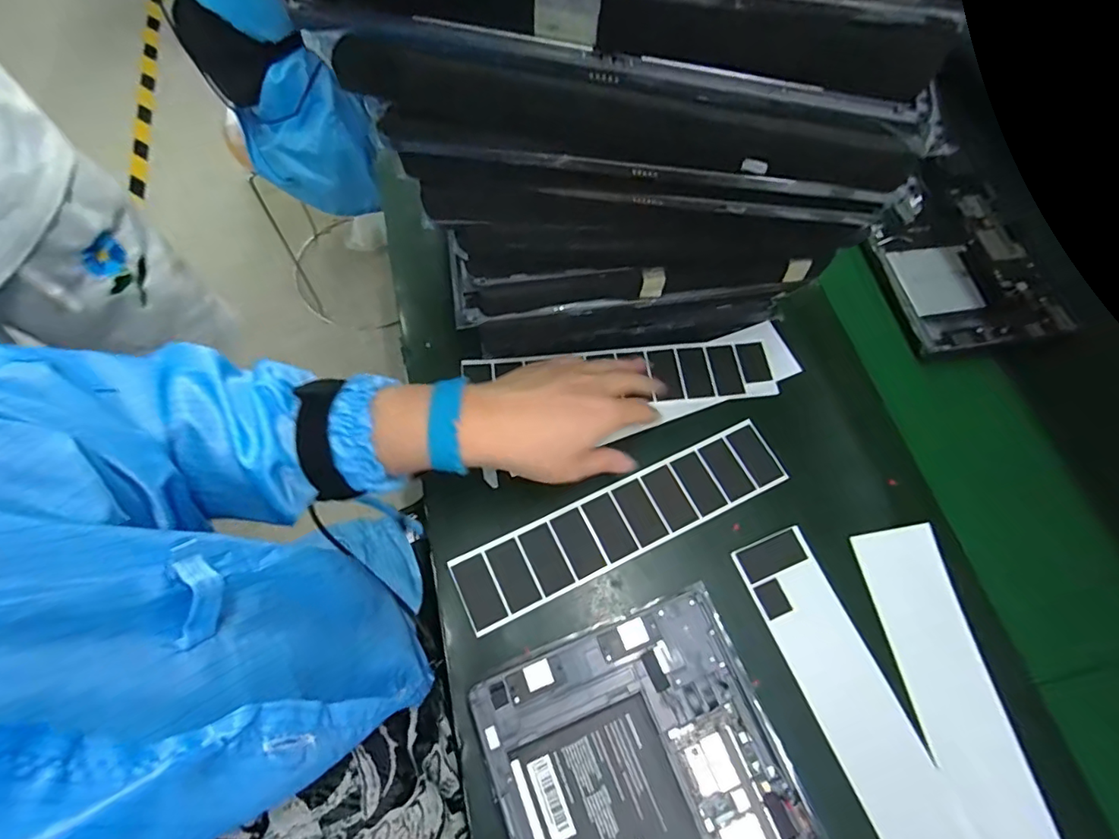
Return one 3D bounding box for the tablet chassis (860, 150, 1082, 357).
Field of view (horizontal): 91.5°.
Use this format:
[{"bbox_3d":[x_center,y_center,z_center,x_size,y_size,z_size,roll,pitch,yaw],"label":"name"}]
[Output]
[{"bbox_3d":[0.377,-0.163,0.525,0.171,0.015,0.206,-10,68,-7],"label":"tablet chassis"}]

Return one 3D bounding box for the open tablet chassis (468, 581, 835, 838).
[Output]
[{"bbox_3d":[0.064,0.241,0.320,0.170,0.015,0.230,-21,68,-9],"label":"open tablet chassis"}]

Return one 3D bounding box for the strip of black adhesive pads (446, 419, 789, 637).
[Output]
[{"bbox_3d":[0.050,0.077,0.422,0.266,0.005,0.056,-24,69,-12],"label":"strip of black adhesive pads"}]

